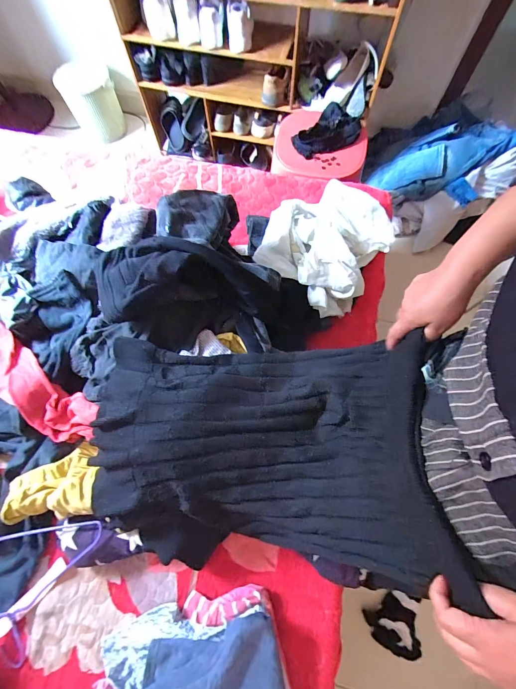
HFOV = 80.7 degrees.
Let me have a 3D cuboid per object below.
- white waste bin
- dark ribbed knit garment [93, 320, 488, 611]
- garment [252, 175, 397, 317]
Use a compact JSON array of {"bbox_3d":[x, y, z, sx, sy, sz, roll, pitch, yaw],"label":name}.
[{"bbox_3d":[-0.773,-1.135,1.439,0.228,0.272,0.190,-25,72,-8],"label":"white waste bin"},{"bbox_3d":[-0.037,0.155,0.450,0.479,0.238,0.340,4,71,2],"label":"dark ribbed knit garment"},{"bbox_3d":[0.190,-0.275,0.773,0.298,0.111,0.384,41,76,13],"label":"garment"}]

